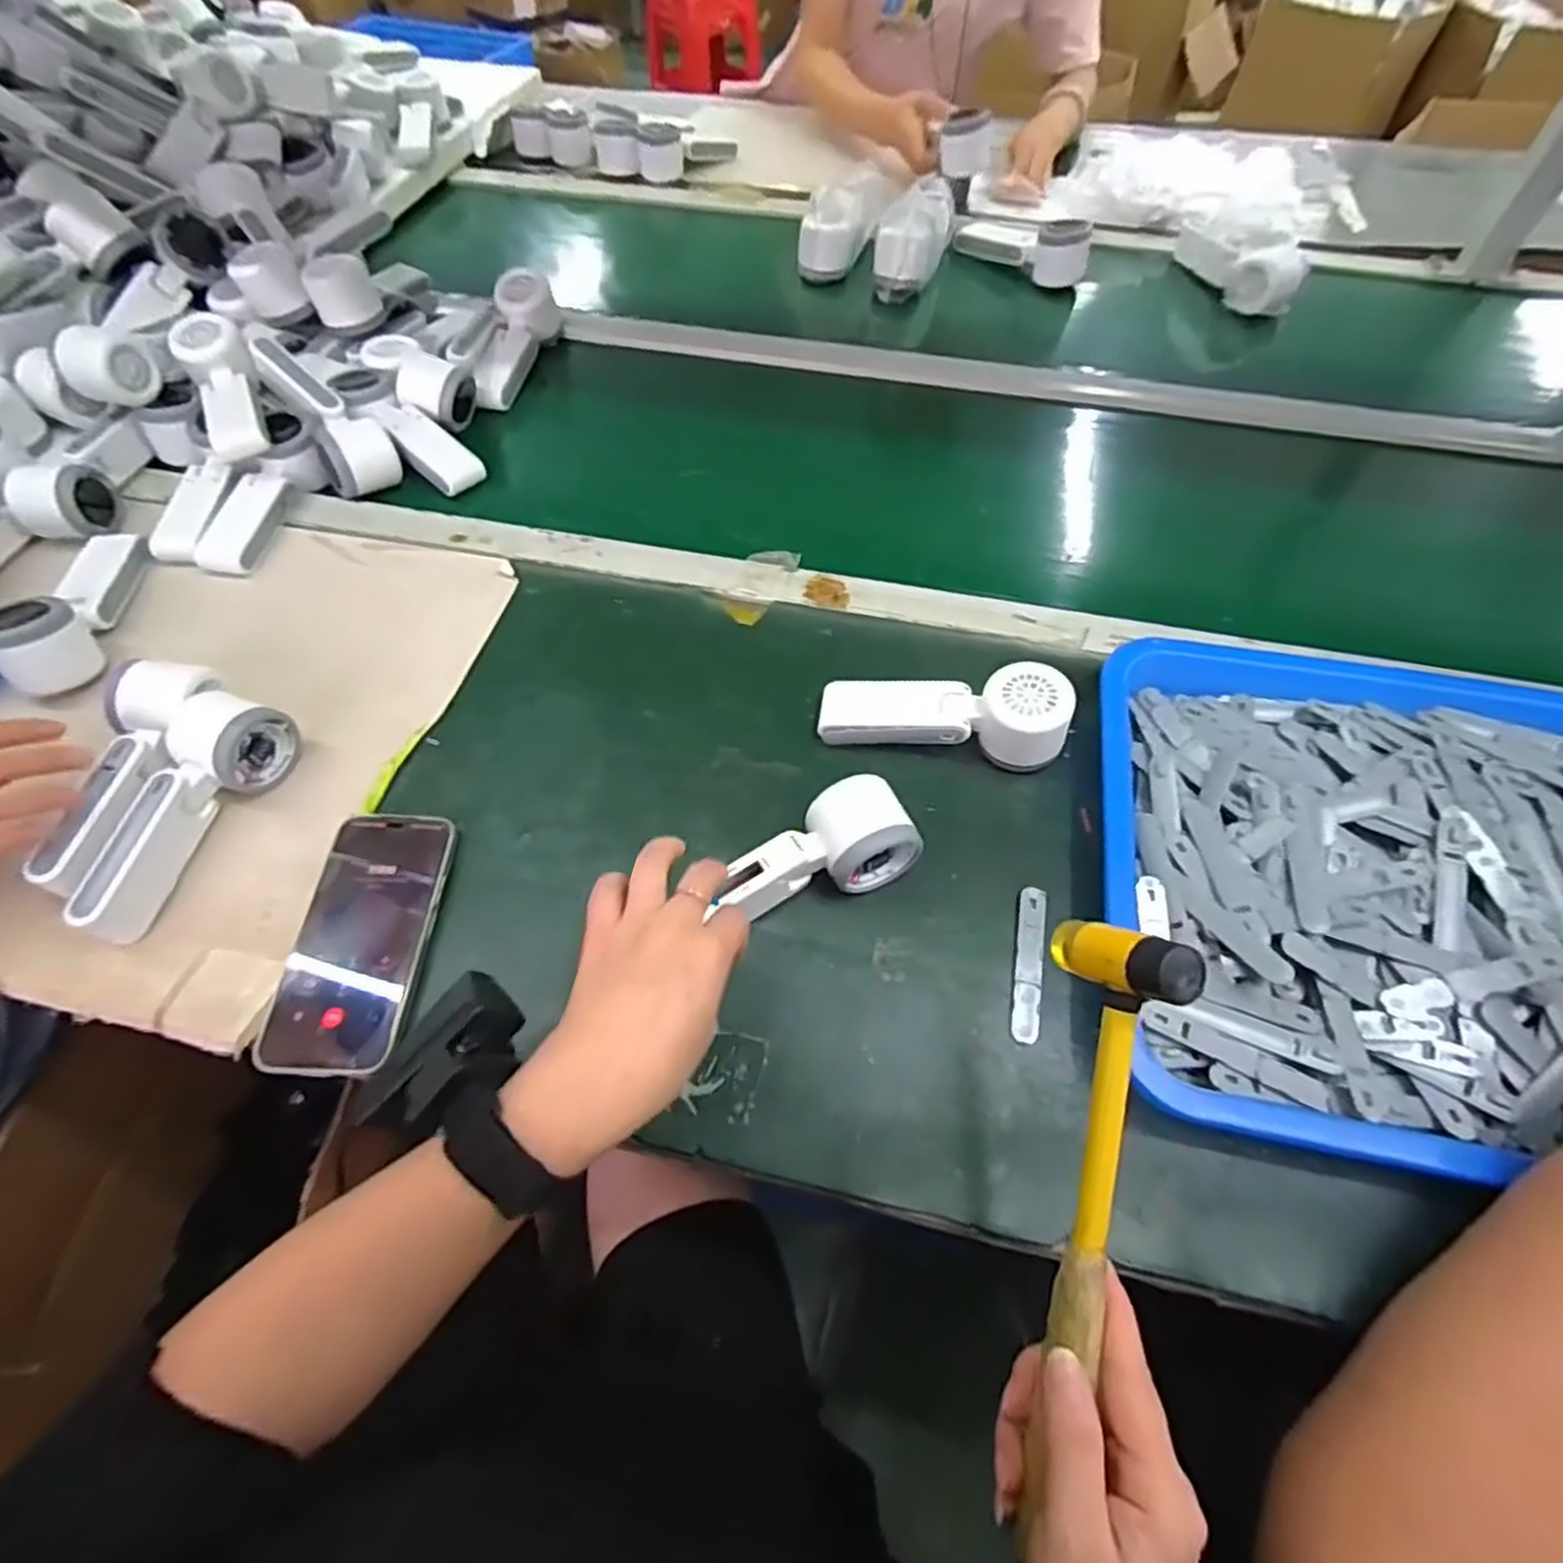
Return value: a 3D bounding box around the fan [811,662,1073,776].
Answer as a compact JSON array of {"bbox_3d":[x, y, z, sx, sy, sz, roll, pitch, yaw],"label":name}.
[{"bbox_3d":[0.109,-0.047,0.525,0.166,0.053,0.059,5,58,3],"label":"fan"}]

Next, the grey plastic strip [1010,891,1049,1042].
[{"bbox_3d":[0.148,0.108,0.457,0.016,0.004,0.094,11,58,7],"label":"grey plastic strip"}]

